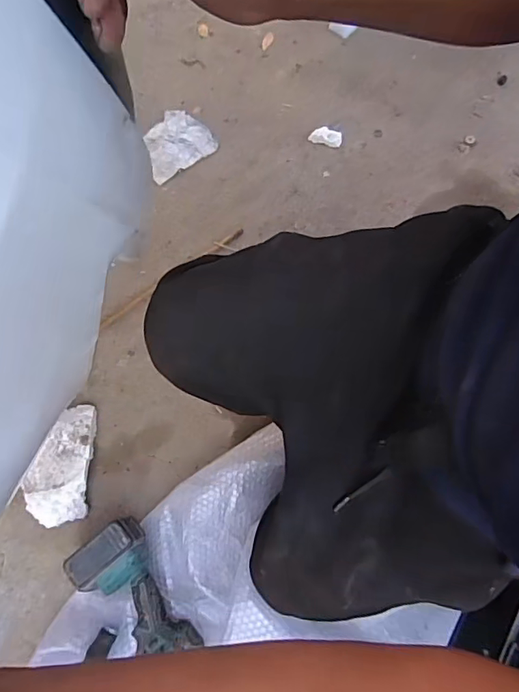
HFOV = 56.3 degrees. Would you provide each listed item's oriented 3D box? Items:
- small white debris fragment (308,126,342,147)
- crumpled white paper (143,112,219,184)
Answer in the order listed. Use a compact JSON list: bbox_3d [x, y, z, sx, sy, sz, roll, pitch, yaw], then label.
[{"bbox_3d":[0.139,-0.438,1.017,0.068,0.025,0.030,14,73,2],"label":"small white debris fragment"},{"bbox_3d":[-0.180,-0.426,1.017,0.152,0.008,0.132,-37,73,-16],"label":"crumpled white paper"}]

